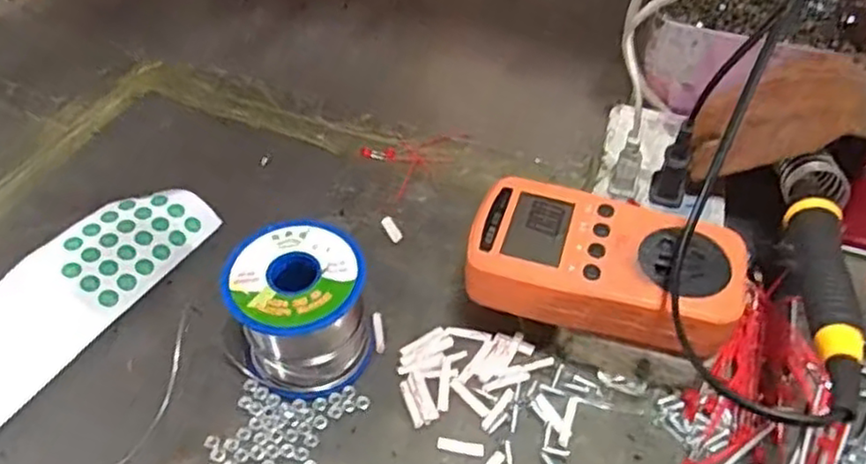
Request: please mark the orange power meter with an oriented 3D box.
[{"bbox_3d":[0.082,0.016,0.337,0.125,0.030,0.071,9,49,8],"label":"orange power meter"}]

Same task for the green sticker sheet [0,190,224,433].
[{"bbox_3d":[-0.209,0.048,0.364,0.060,0.023,0.217,25,53,21],"label":"green sticker sheet"}]

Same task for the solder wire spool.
[{"bbox_3d":[-0.066,0.039,0.345,0.063,0.063,0.064,0,48,0],"label":"solder wire spool"}]

